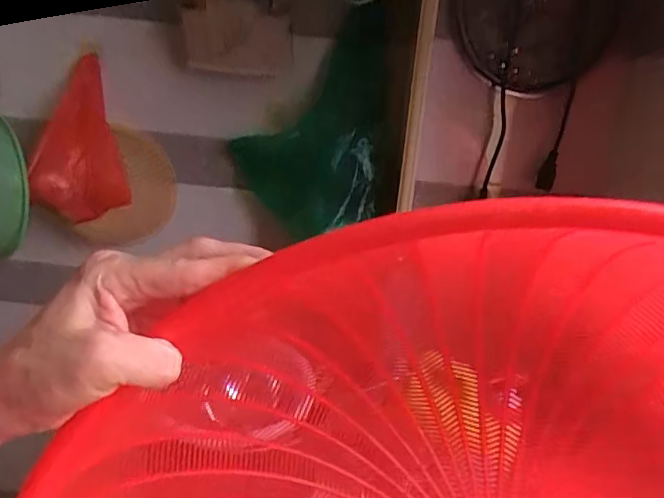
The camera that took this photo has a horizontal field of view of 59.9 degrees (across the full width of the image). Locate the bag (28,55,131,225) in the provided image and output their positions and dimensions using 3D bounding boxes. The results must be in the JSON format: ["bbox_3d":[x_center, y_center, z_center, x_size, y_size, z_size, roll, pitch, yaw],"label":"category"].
[{"bbox_3d":[-0.484,-0.206,1.086,0.155,0.273,0.169,-4,19,-29],"label":"bag"}]

